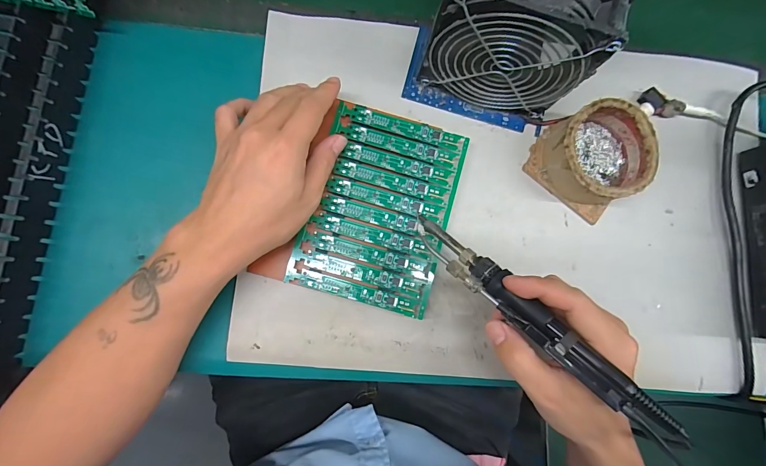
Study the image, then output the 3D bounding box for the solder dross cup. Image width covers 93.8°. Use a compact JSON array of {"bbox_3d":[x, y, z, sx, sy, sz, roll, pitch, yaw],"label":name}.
[{"bbox_3d":[0.190,-0.069,0.322,0.088,0.046,0.085,1,83,-5],"label":"solder dross cup"}]

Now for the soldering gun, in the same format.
[{"bbox_3d":[0.098,0.057,0.256,0.026,0.030,0.208,-43,59,-8],"label":"soldering gun"}]

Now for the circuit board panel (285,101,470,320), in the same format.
[{"bbox_3d":[-0.002,-0.022,0.313,0.117,0.004,0.165,16,83,0],"label":"circuit board panel"}]

